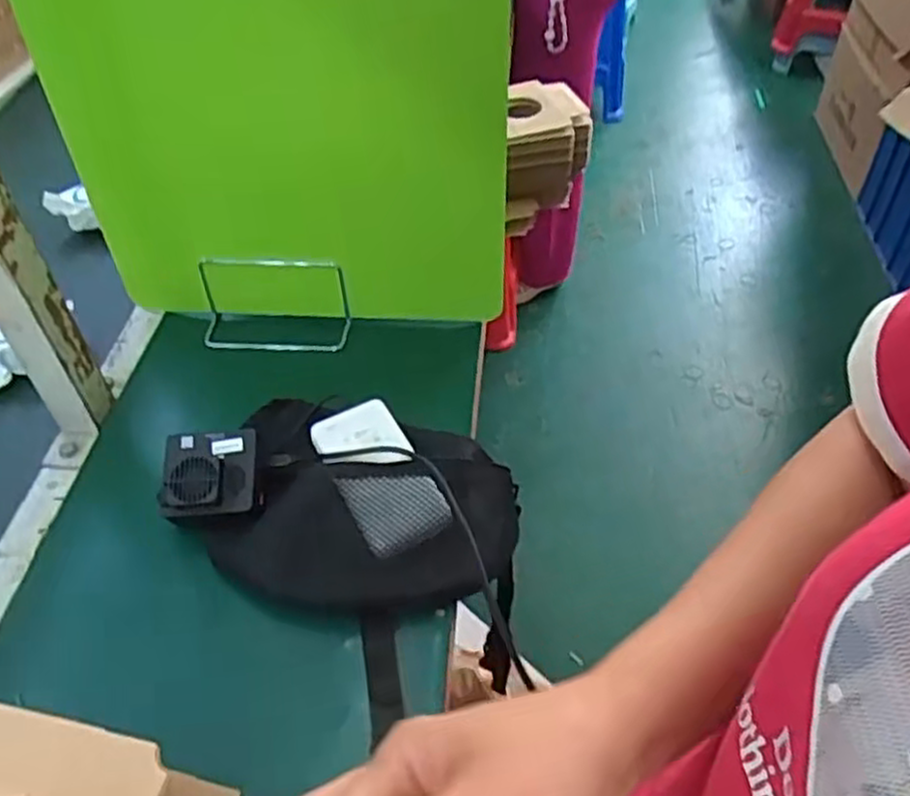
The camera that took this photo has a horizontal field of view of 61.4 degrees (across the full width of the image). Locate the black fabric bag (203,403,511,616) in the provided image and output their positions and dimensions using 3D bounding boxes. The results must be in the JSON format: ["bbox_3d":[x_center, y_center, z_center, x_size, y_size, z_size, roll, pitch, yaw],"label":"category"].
[{"bbox_3d":[-0.076,0.087,0.640,0.250,0.046,0.185,7,48,11],"label":"black fabric bag"}]

